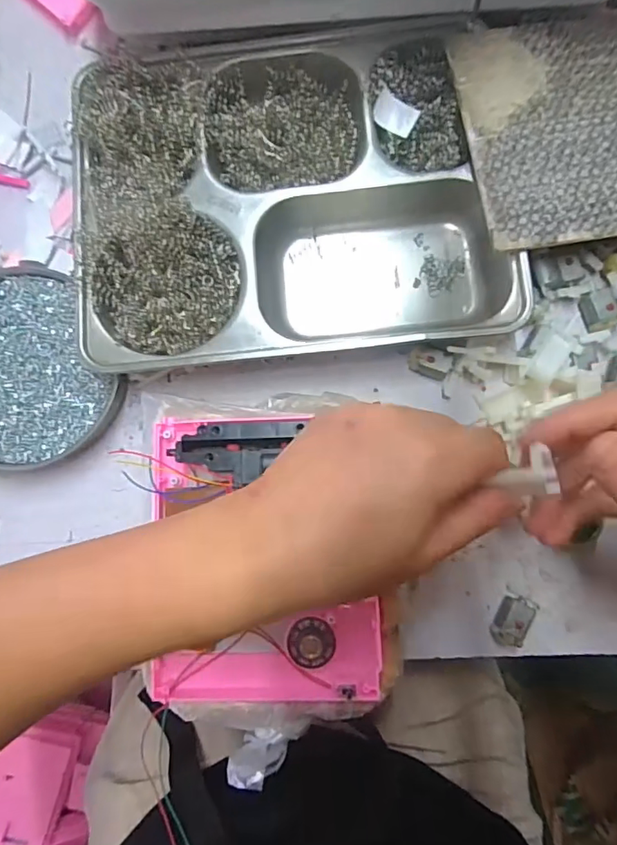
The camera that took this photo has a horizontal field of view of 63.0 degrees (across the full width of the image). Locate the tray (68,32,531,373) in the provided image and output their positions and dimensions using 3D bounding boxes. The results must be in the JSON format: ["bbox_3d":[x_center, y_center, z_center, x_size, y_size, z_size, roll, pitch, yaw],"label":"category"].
[{"bbox_3d":[-0.016,-0.150,0.335,0.270,0.038,0.215,-6,84,4],"label":"tray"}]

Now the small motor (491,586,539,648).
[{"bbox_3d":[0.129,0.125,0.316,0.018,0.017,0.033,29,87,7],"label":"small motor"}]

